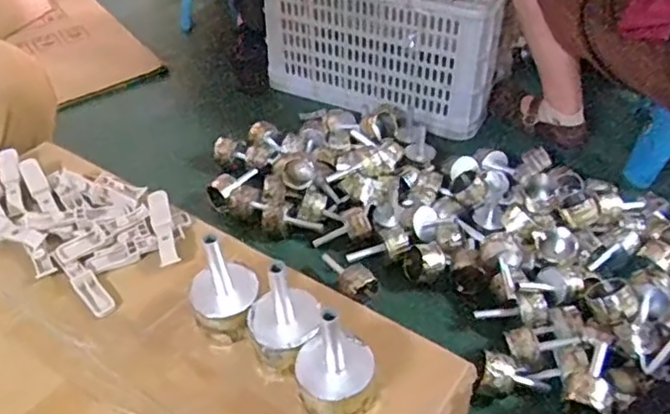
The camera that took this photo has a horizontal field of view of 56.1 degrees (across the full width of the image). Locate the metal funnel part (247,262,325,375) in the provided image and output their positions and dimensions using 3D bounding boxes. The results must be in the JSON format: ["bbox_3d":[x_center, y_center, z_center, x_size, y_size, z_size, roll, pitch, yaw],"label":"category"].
[{"bbox_3d":[-0.042,0.089,0.519,0.060,0.105,0.057,7,43,10],"label":"metal funnel part"}]

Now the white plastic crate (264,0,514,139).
[{"bbox_3d":[0.135,-0.428,1.440,0.527,0.309,0.325,17,45,20],"label":"white plastic crate"}]

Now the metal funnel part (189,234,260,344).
[{"bbox_3d":[-0.097,0.067,0.545,0.058,0.103,0.060,-8,42,-7],"label":"metal funnel part"}]

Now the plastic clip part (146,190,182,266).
[{"bbox_3d":[-0.178,0.018,0.649,0.022,0.010,0.107,-15,44,-14],"label":"plastic clip part"}]

